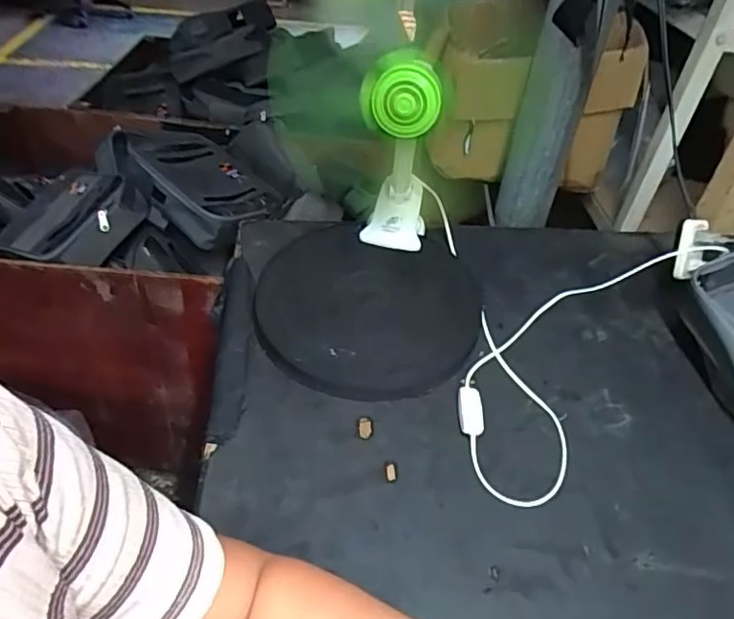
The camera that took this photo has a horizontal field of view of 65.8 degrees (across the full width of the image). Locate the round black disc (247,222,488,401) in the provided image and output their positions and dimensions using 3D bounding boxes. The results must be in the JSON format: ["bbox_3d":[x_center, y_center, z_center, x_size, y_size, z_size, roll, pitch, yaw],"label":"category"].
[{"bbox_3d":[0.000,-0.004,0.715,0.276,0.041,0.276,14,42,9],"label":"round black disc"}]

